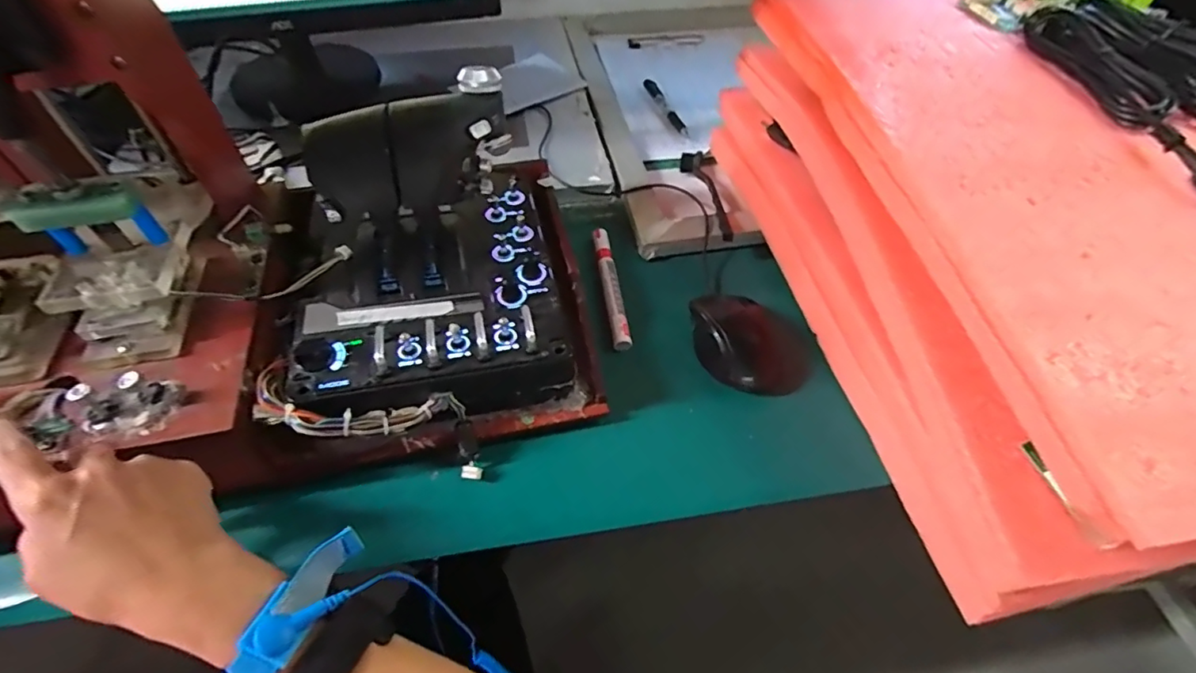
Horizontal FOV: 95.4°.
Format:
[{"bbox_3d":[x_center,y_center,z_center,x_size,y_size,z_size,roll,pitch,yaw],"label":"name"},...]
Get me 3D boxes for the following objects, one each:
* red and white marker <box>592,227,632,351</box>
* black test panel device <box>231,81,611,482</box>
[{"bbox_3d":[0.011,-0.046,0.492,0.017,0.013,0.138,-6,51,-6],"label":"red and white marker"},{"bbox_3d":[-0.133,-0.057,0.399,0.229,0.122,0.236,-9,51,-9],"label":"black test panel device"}]

